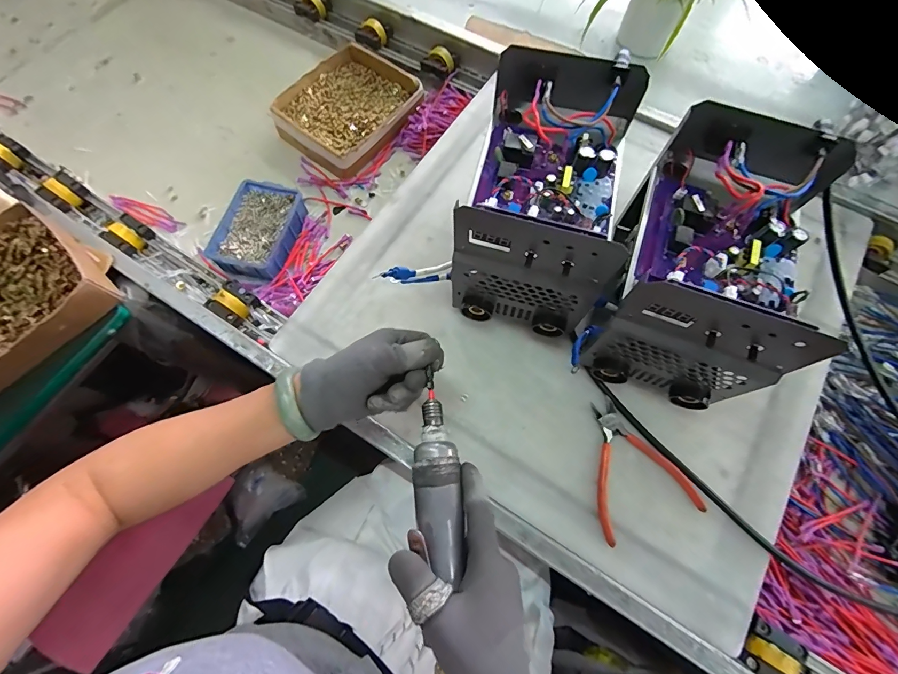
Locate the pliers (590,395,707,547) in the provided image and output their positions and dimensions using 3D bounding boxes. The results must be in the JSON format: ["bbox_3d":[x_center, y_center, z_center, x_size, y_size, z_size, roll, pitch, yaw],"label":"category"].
[{"bbox_3d":[0.199,0.136,0.436,0.110,0.010,0.137,-14,70,-5],"label":"pliers"}]

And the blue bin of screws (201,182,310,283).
[{"bbox_3d":[-0.292,-0.164,0.615,0.105,0.046,0.154,15,70,6],"label":"blue bin of screws"}]

